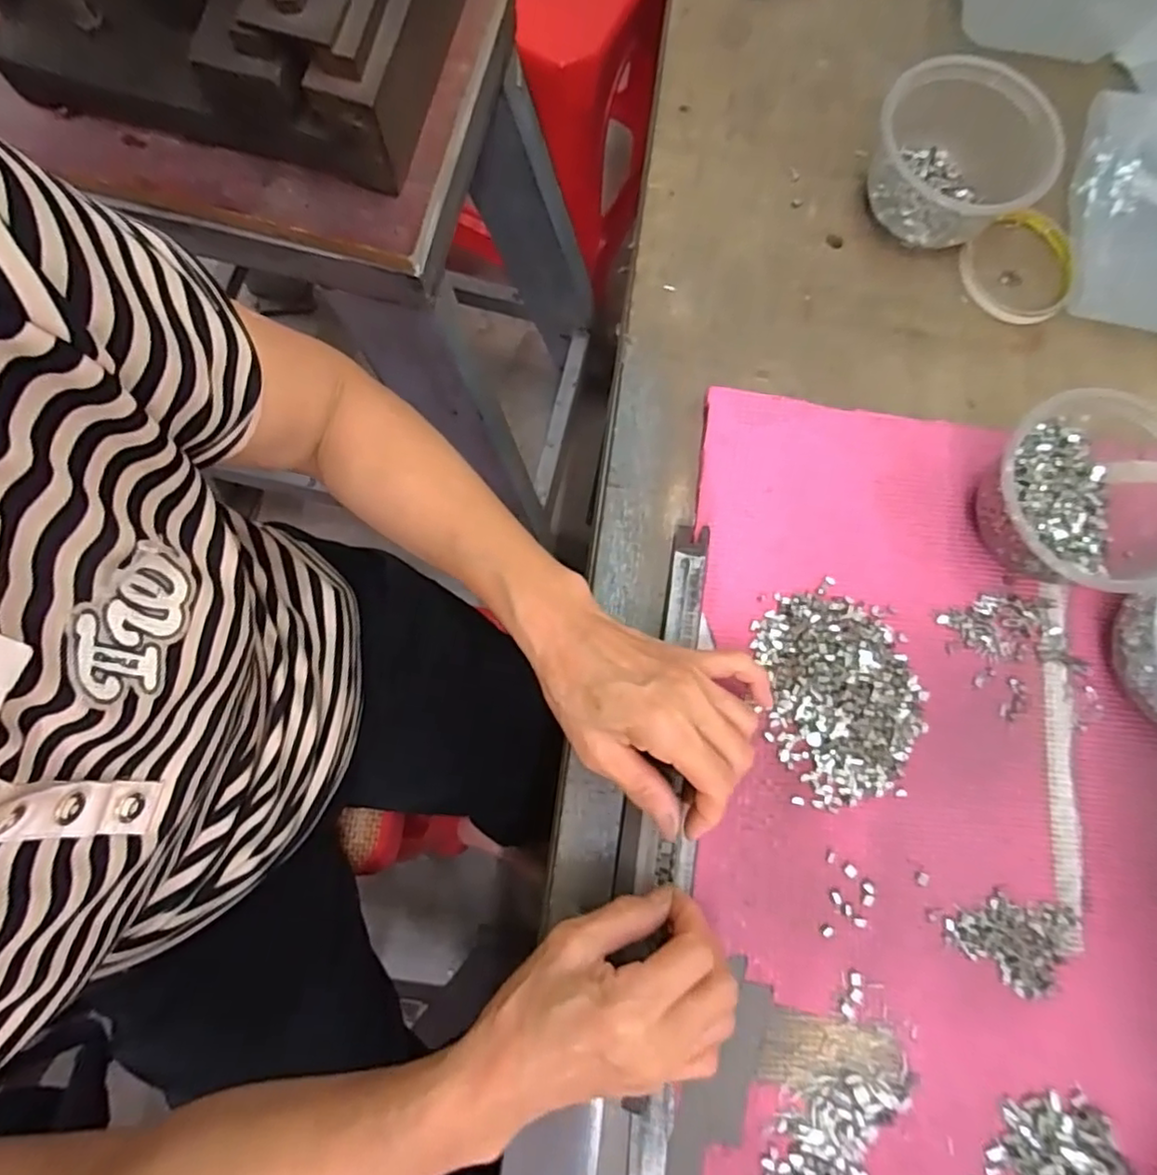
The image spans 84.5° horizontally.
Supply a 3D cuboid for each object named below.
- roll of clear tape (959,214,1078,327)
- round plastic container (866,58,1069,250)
[{"bbox_3d":[0.317,-0.229,0.453,0.083,0.017,0.074,-44,82,-9],"label":"roll of clear tape"},{"bbox_3d":[0.259,-0.294,0.439,0.109,0.062,0.109,0,78,-1],"label":"round plastic container"}]

